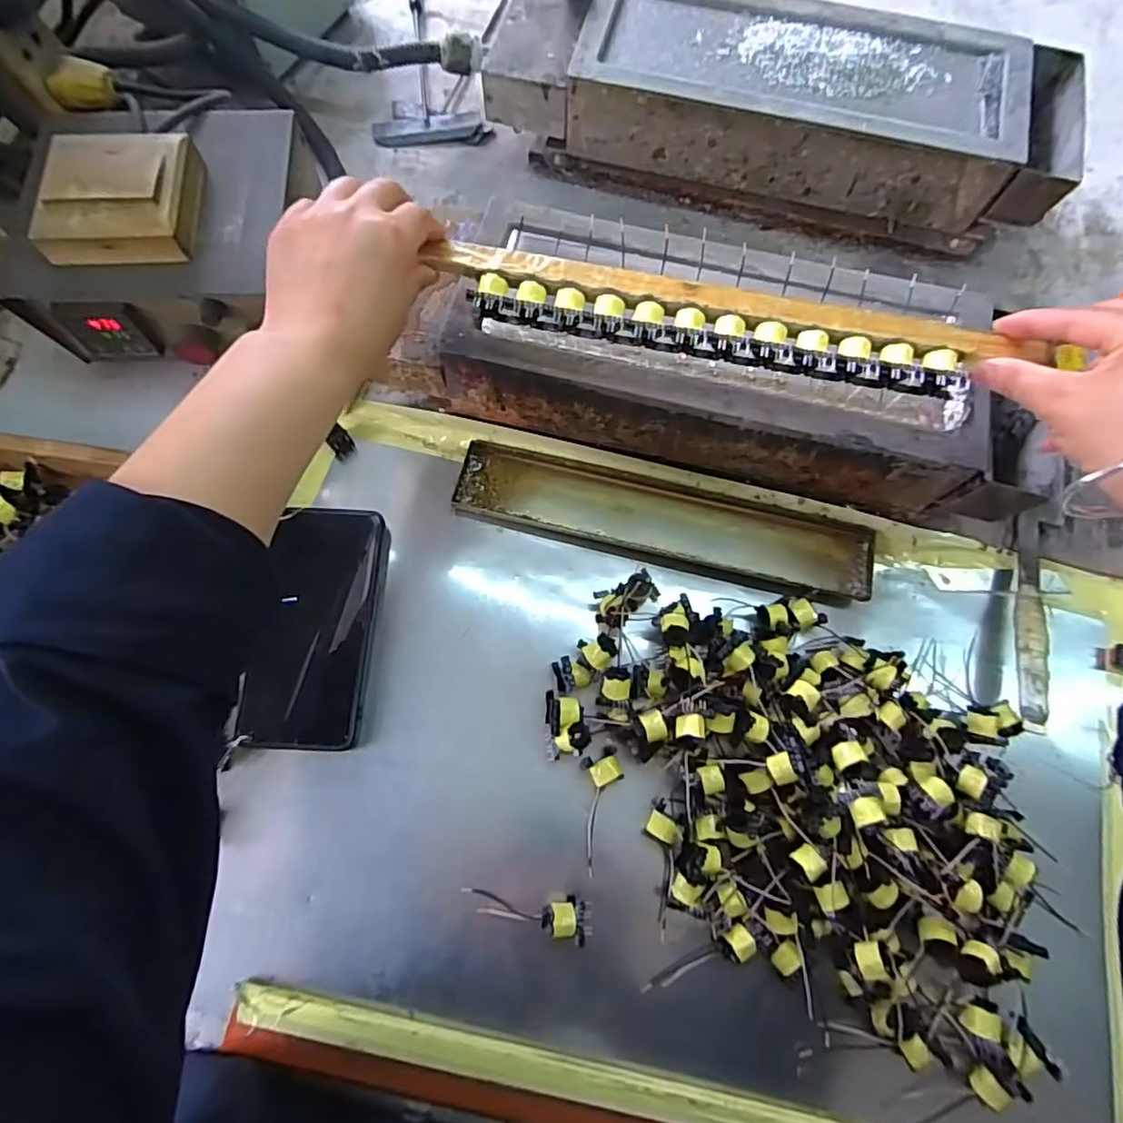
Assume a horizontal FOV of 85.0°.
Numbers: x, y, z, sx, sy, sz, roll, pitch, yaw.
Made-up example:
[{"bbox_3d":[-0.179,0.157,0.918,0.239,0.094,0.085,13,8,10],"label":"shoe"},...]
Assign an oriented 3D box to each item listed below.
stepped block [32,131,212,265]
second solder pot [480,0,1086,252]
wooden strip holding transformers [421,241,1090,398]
[{"bbox_3d":[-0.283,-0.234,0.393,0.086,0.033,0.087,-5,75,-3],"label":"stepped block"},{"bbox_3d":[0.172,-0.377,0.516,0.450,0.107,0.135,13,75,3],"label":"second solder pot"},{"bbox_3d":[0.087,-0.134,0.352,0.313,0.028,0.048,12,74,4],"label":"wooden strip holding transformers"}]

